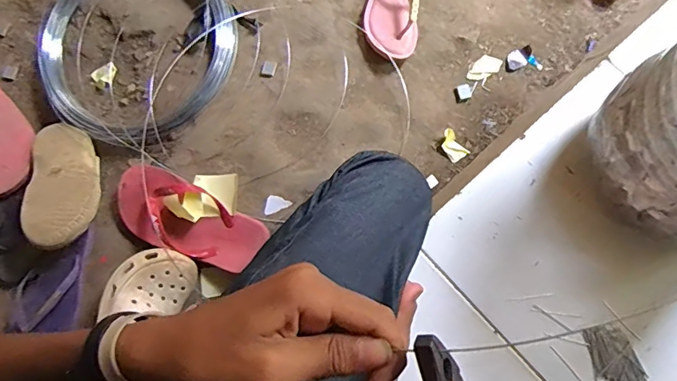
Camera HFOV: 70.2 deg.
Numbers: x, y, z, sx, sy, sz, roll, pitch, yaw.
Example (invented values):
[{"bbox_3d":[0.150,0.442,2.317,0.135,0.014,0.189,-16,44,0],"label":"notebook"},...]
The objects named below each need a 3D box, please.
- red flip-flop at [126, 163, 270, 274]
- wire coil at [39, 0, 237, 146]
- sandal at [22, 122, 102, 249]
[{"bbox_3d":[-0.243,0.044,0.747,0.246,0.050,0.111,28,81,6],"label":"red flip-flop"},{"bbox_3d":[-0.355,-0.257,0.816,0.354,0.055,0.330,0,76,0],"label":"wire coil"},{"bbox_3d":[-0.431,-0.018,0.756,0.107,0.042,0.226,-17,59,-3],"label":"sandal"}]

